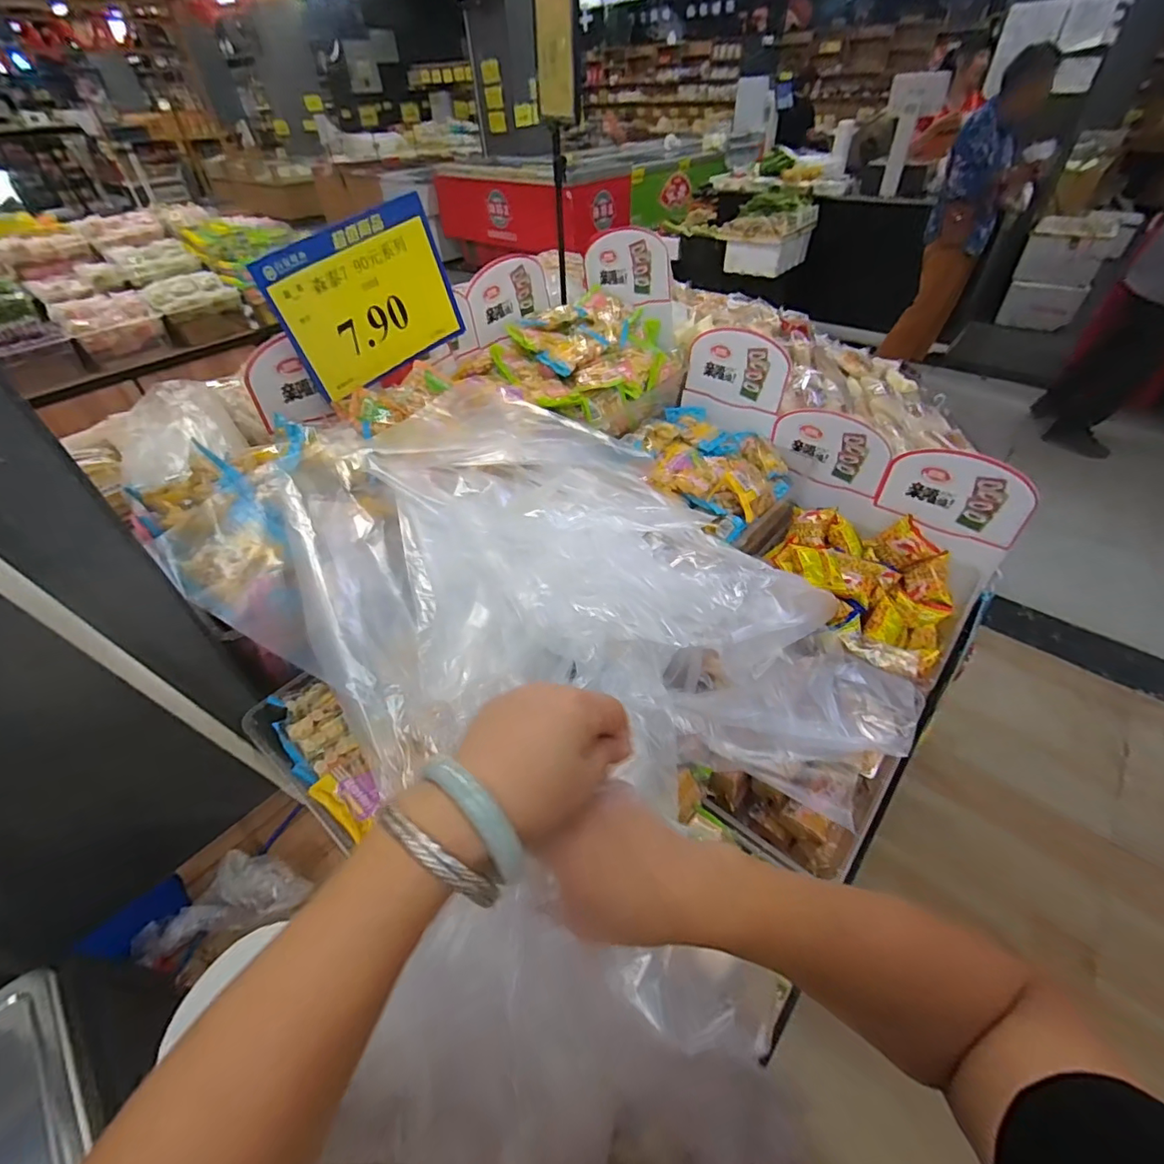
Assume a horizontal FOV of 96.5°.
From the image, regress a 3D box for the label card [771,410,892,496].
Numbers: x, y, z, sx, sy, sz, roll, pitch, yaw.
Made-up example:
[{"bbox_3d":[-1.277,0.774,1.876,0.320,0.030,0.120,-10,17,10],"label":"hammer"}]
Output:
[{"bbox_3d":[0.420,-0.228,0.888,0.189,0.116,0.010,28,52,28],"label":"label card"}]

